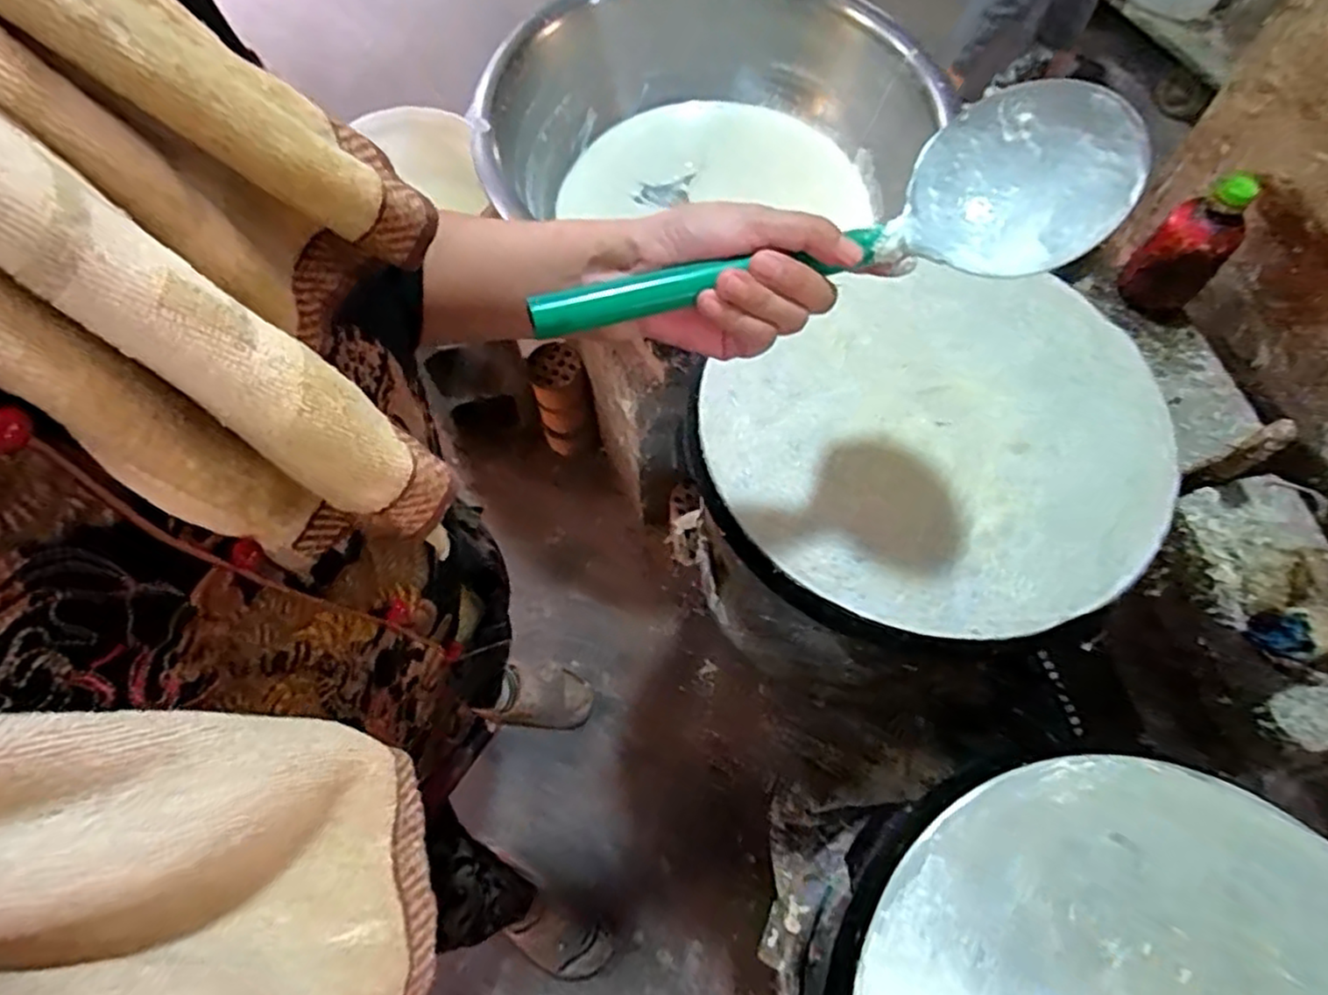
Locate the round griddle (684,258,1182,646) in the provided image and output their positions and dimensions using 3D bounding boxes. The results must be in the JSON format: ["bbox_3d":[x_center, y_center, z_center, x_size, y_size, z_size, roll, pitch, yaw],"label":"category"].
[{"bbox_3d":[0.245,-0.047,0.600,0.398,0.047,0.347,-34,71,-13],"label":"round griddle"}]

